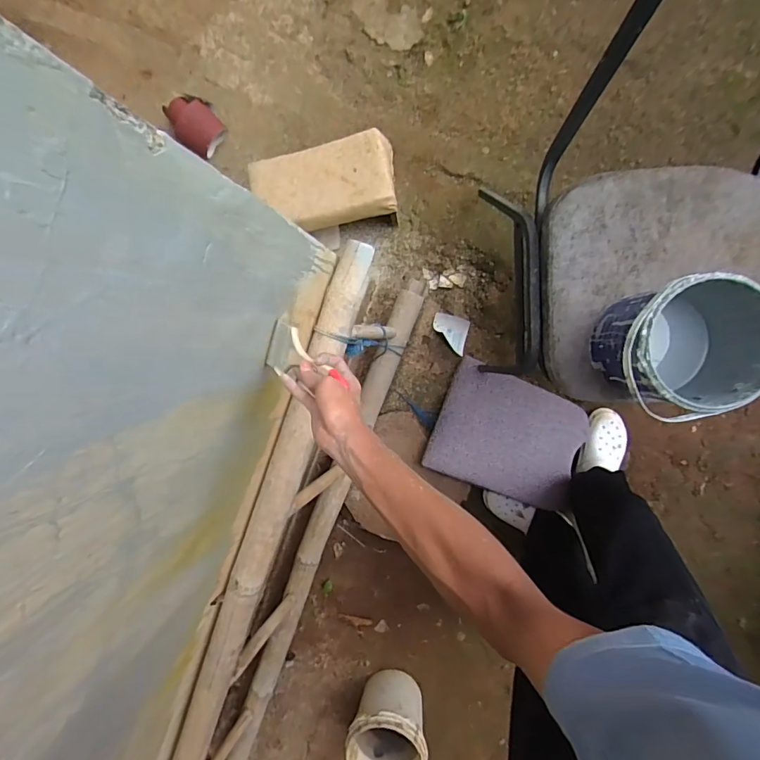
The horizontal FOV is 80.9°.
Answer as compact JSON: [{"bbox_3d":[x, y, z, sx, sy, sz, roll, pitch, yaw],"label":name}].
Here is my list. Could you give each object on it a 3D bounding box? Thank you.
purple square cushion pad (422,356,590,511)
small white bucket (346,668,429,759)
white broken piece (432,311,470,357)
[{"bbox_3d":[0.341,0.142,1.183,0.372,0.028,0.306,18,74,6],"label":"purple square cushion pad"},{"bbox_3d":[0.026,0.981,1.271,0.206,0.223,0.214,1,96,8],"label":"small white bucket"},{"bbox_3d":[0.196,-0.131,1.253,0.100,0.017,0.101,14,98,3],"label":"white broken piece"}]

